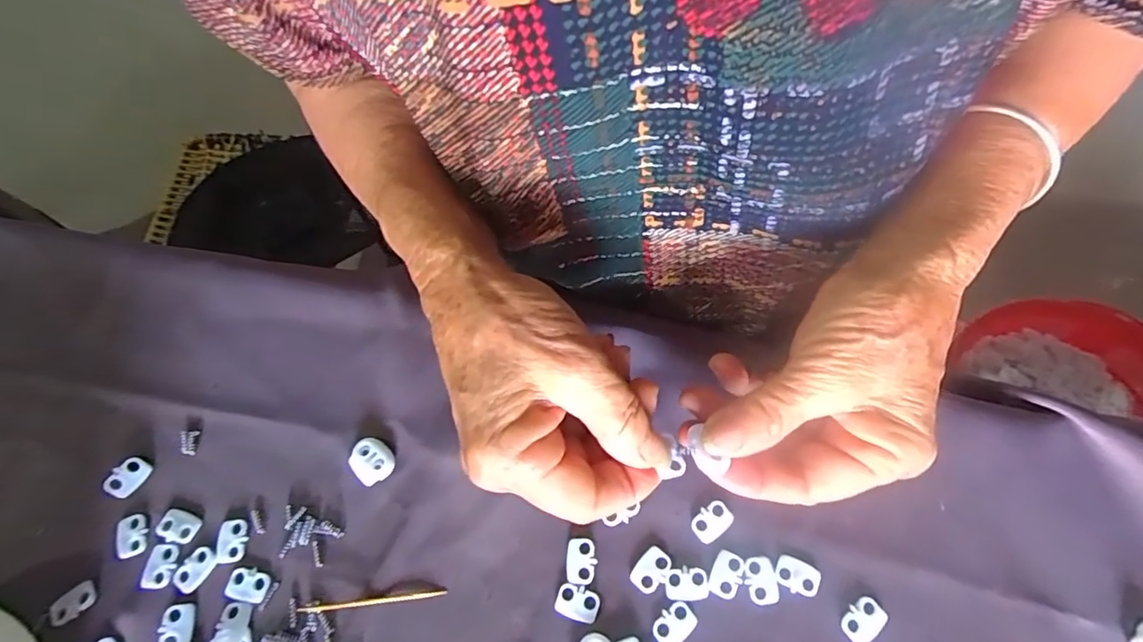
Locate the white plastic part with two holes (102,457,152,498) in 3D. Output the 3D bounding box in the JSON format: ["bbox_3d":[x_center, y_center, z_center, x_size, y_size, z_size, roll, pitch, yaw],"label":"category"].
[{"bbox_3d":[-0.215,0.076,0.258,0.011,0.008,0.019,33,72,16],"label":"white plastic part with two holes"}]

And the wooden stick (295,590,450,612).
[{"bbox_3d":[-0.088,0.123,0.234,0.063,0.004,0.004,-7,66,0],"label":"wooden stick"}]

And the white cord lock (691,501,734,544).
[{"bbox_3d":[0.064,0.091,0.243,0.019,0.004,0.013,-36,69,-12],"label":"white cord lock"}]

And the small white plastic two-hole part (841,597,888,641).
[{"bbox_3d":[0.124,0.127,0.225,0.019,0.004,0.013,-41,70,-14],"label":"small white plastic two-hole part"}]

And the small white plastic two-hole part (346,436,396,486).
[{"bbox_3d":[-0.097,0.068,0.258,0.021,0.006,0.019,37,73,18],"label":"small white plastic two-hole part"}]

